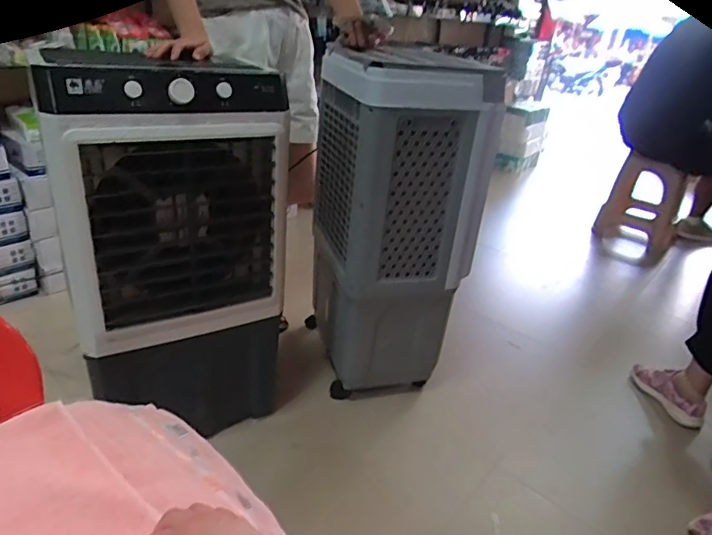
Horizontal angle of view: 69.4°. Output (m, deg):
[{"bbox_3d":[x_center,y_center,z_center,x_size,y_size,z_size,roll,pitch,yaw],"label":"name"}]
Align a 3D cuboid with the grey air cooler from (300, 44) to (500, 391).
[{"bbox_3d":[0.087,-0.118,1.387,0.321,0.828,0.402,-4,28,-20],"label":"grey air cooler"}]

